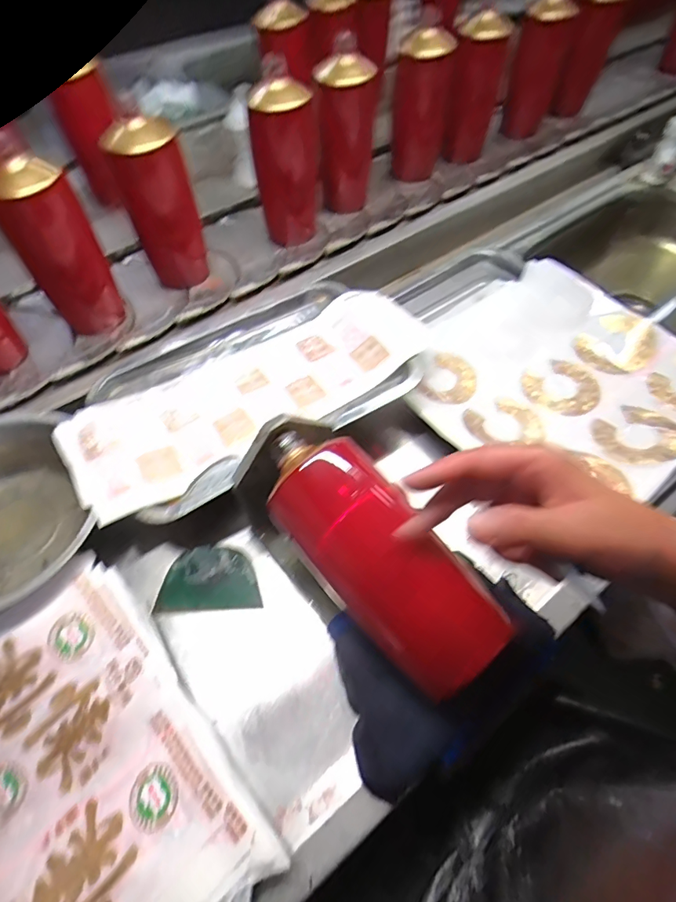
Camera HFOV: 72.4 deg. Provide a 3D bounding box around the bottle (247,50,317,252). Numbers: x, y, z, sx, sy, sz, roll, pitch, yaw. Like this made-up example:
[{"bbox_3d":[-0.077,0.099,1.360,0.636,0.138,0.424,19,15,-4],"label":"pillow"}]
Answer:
[{"bbox_3d":[-0.068,-0.383,0.608,0.079,0.199,0.067,-4,57,-4],"label":"bottle"}]

